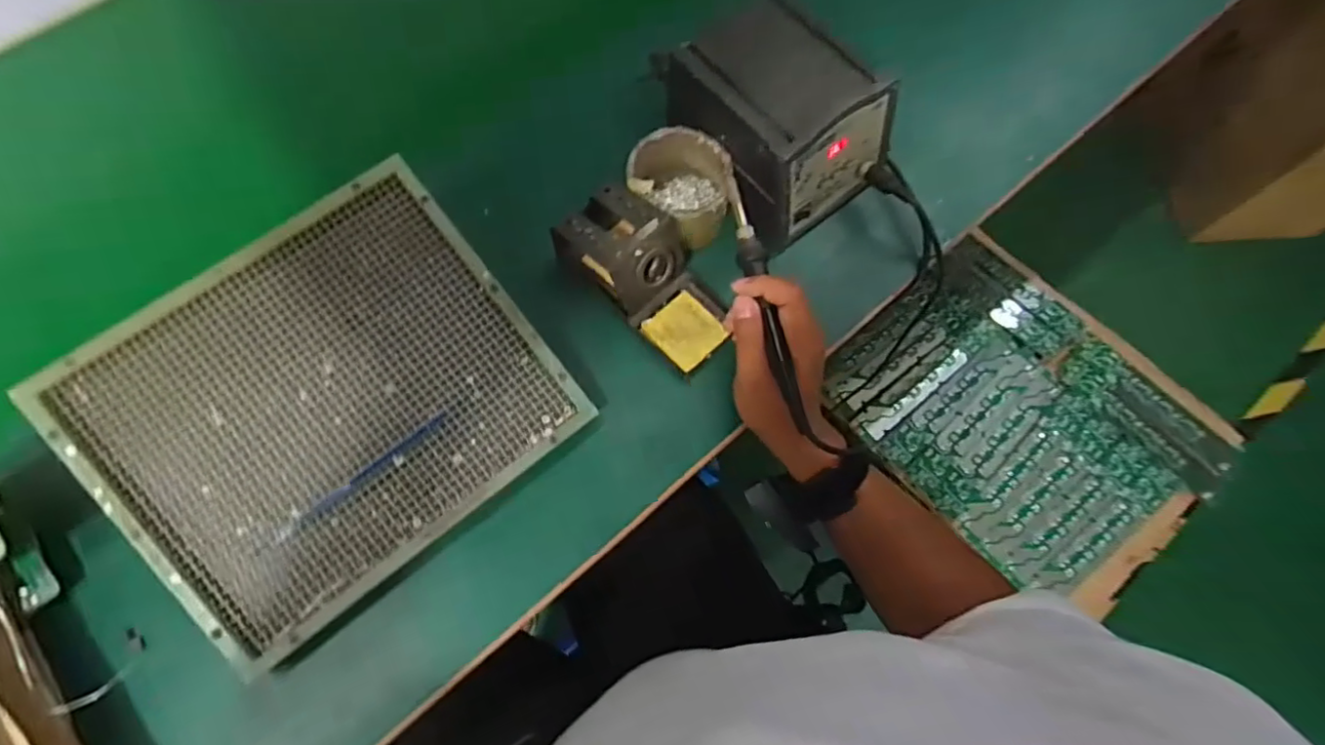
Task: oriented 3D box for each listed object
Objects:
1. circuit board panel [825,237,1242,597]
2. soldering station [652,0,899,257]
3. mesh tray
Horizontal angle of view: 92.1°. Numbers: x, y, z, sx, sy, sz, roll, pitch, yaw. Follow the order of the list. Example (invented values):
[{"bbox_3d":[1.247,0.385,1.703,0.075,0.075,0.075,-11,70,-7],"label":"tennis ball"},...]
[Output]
[{"bbox_3d":[0.534,0.066,0.959,0.488,0.033,0.395,42,82,10],"label":"circuit board panel"},{"bbox_3d":[0.103,-0.220,0.550,0.130,0.099,0.165,-35,74,-13],"label":"soldering station"},{"bbox_3d":[-0.241,0.022,0.463,0.292,0.013,0.248,-38,93,-13],"label":"mesh tray"}]

